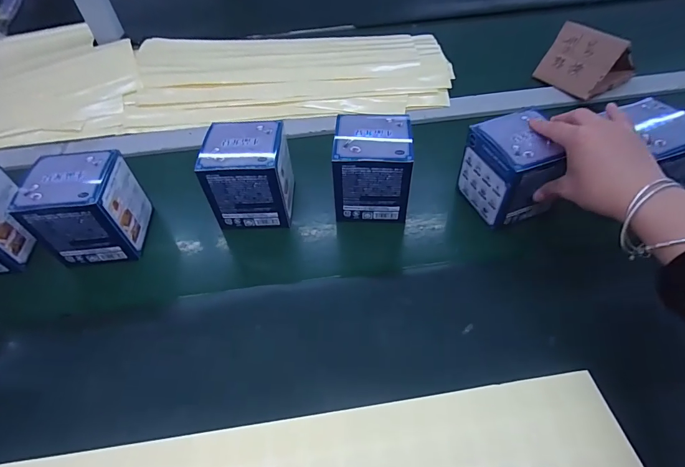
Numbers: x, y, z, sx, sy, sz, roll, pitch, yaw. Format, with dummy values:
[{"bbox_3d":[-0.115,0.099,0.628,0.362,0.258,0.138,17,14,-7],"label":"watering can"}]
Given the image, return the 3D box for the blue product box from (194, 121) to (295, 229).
[{"bbox_3d":[-0.105,-0.066,0.431,0.093,0.090,0.080,0,53,5],"label":"blue product box"}]

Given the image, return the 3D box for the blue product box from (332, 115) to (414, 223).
[{"bbox_3d":[0.031,-0.076,0.426,0.088,0.084,0.078,1,53,6],"label":"blue product box"}]

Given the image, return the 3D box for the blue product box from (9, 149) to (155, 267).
[{"bbox_3d":[-0.269,-0.027,0.407,0.087,0.091,0.081,-7,53,0],"label":"blue product box"}]

